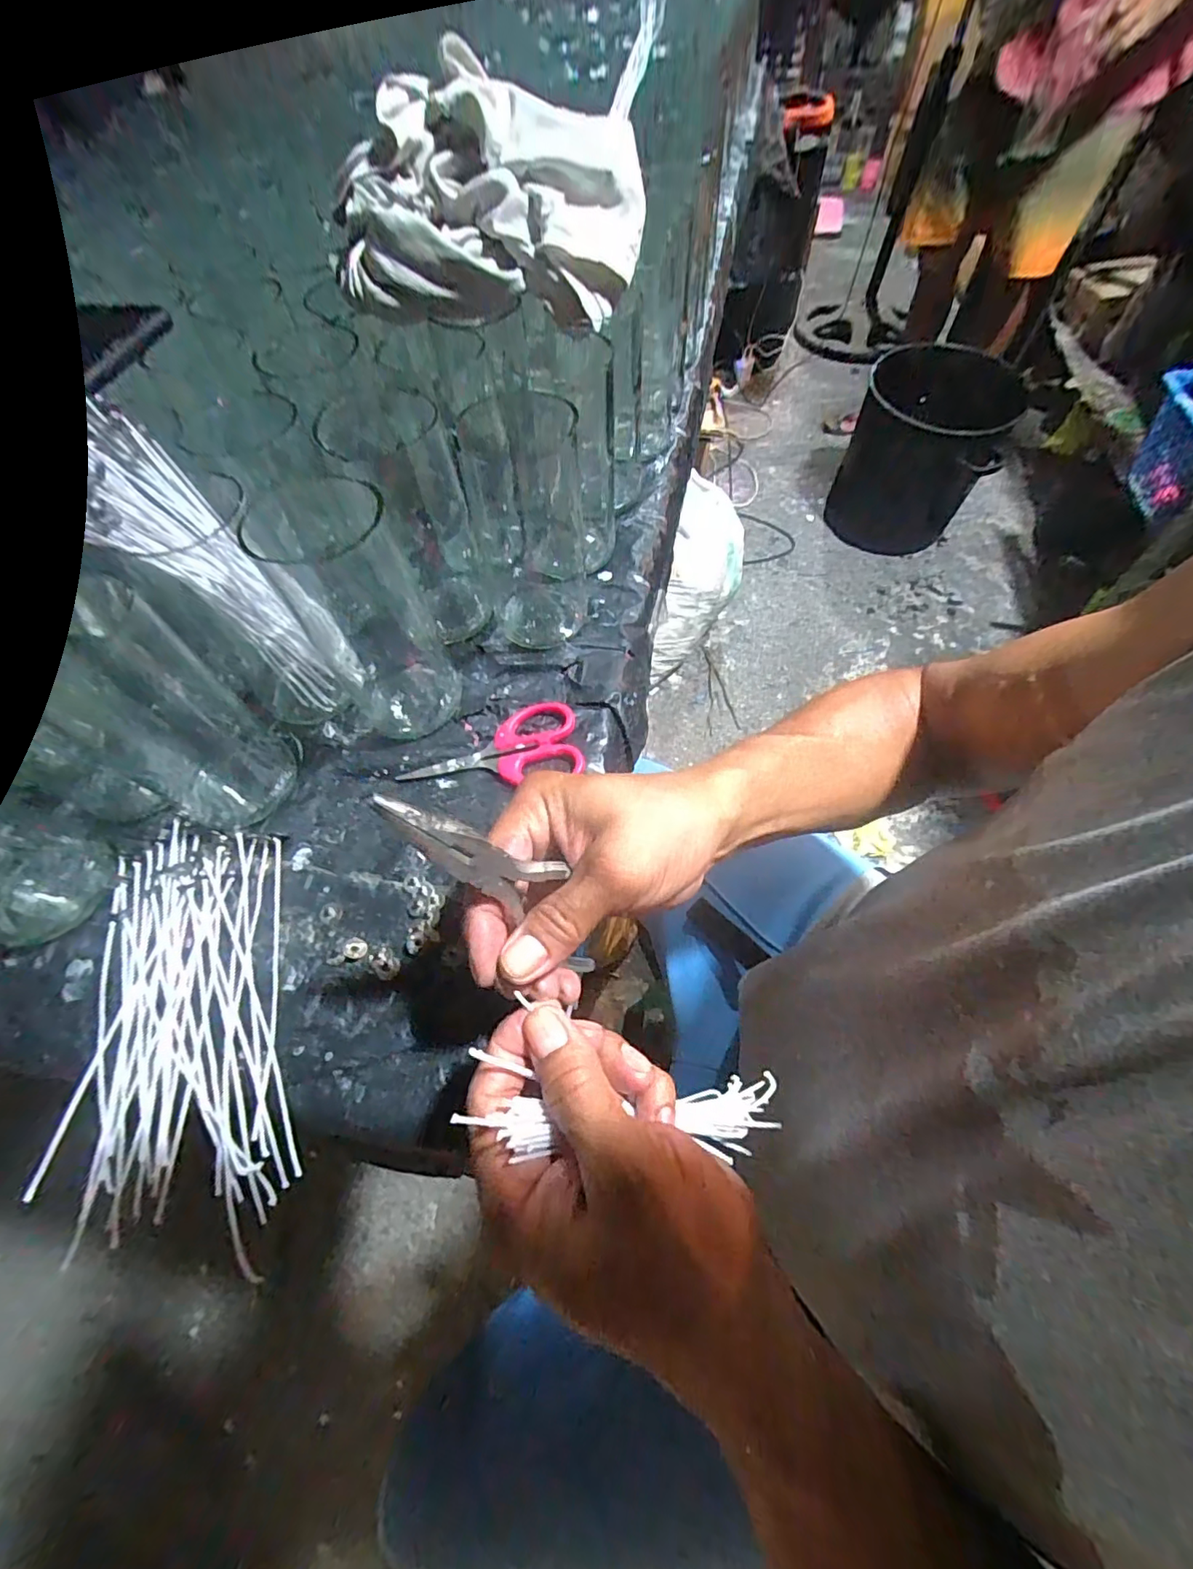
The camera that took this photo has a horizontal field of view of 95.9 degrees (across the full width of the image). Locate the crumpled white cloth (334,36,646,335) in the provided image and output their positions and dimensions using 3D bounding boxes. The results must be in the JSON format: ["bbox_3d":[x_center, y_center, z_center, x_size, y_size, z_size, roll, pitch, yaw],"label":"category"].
[{"bbox_3d":[-0.083,-0.382,0.355,0.209,0.087,0.141,12,62,9],"label":"crumpled white cloth"}]

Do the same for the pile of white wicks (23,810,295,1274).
[{"bbox_3d":[-0.213,0.117,0.278,0.102,0.018,0.214,-18,62,-7],"label":"pile of white wicks"}]

